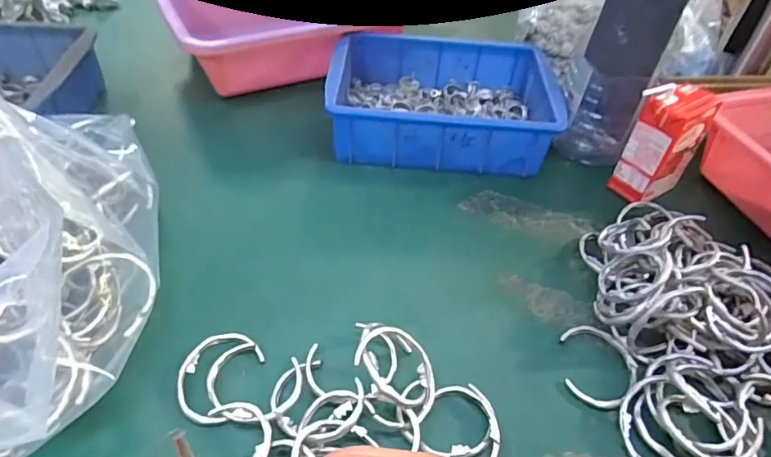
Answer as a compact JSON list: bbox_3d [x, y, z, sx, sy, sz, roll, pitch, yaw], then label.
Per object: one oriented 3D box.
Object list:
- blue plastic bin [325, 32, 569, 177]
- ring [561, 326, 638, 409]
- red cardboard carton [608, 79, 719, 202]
[{"bbox_3d":[0.062,-0.141,0.571,0.241,0.079,0.173,6,46,1],"label":"blue plastic bin"},{"bbox_3d":[0.164,0.104,0.381,0.053,0.007,0.067,10,46,3],"label":"ring"},{"bbox_3d":[0.276,-0.082,0.498,0.069,0.113,0.043,-20,51,-22],"label":"red cardboard carton"}]

